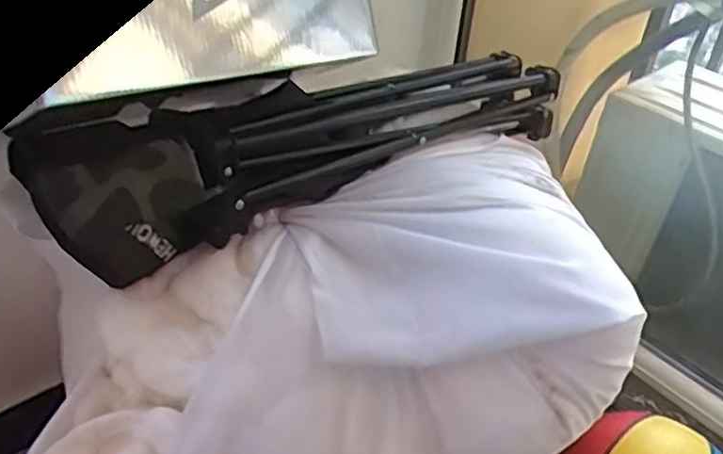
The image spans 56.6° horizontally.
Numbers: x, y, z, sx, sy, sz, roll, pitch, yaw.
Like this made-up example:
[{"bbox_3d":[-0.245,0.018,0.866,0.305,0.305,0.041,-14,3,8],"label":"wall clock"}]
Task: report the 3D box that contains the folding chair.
[{"bbox_3d":[-0.037,-0.101,0.658,0.552,0.112,0.147,-24,45,-32],"label":"folding chair"}]

